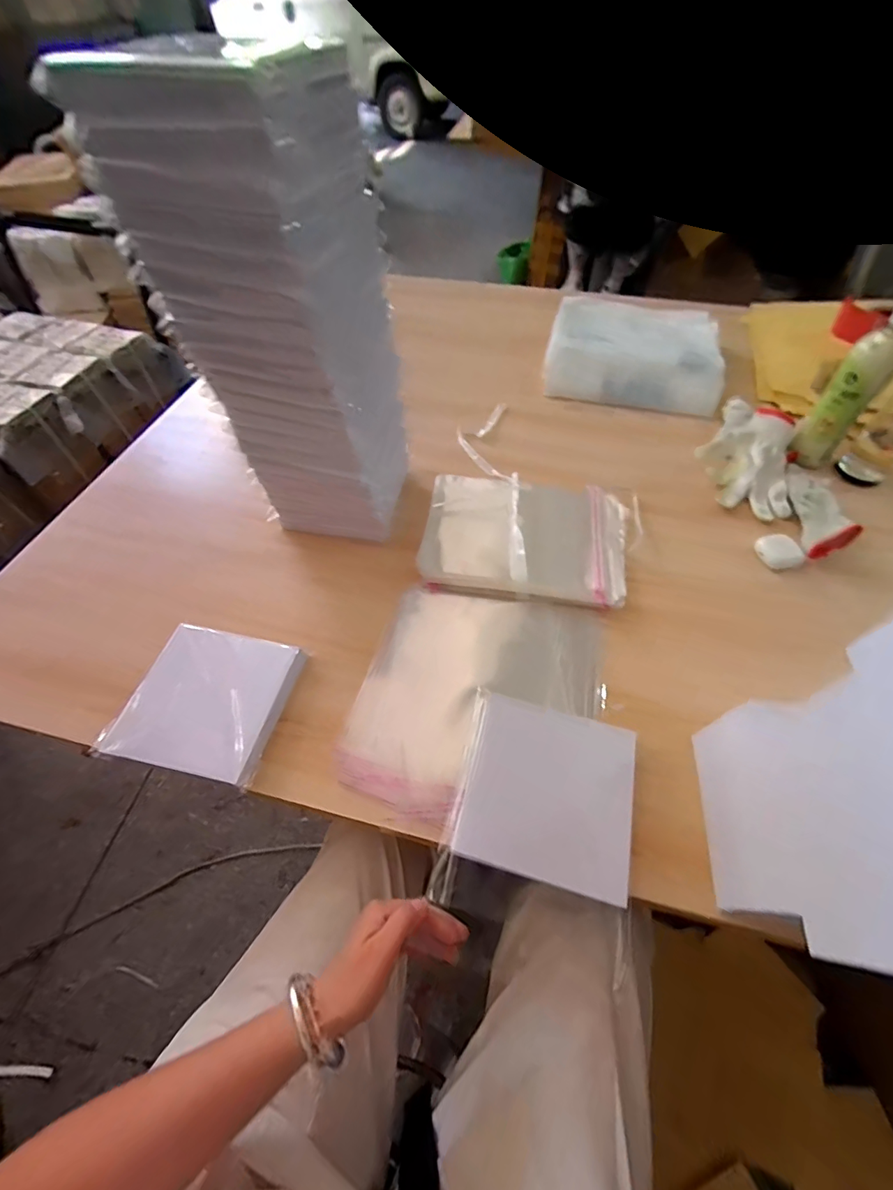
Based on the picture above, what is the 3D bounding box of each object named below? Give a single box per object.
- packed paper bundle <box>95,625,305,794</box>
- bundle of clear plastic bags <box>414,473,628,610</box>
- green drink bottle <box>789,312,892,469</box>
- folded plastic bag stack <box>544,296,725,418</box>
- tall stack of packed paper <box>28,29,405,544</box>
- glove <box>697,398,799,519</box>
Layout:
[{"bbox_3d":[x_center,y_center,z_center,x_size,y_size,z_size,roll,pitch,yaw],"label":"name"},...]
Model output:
[{"bbox_3d":[-0.250,0.108,0.470,0.152,0.024,0.147,11,56,7],"label":"packed paper bundle"},{"bbox_3d":[0.109,-0.083,0.599,0.274,0.042,0.207,9,56,6],"label":"bundle of clear plastic bags"},{"bbox_3d":[0.566,-0.282,0.624,0.051,0.203,0.064,-38,63,-23],"label":"green drink bottle"},{"bbox_3d":[0.353,-0.474,0.849,0.304,0.065,0.299,13,56,9],"label":"folded plastic bag stack"},{"bbox_3d":[-0.157,-0.264,0.481,0.177,0.397,0.174,11,56,8],"label":"tall stack of packed paper"},{"bbox_3d":[0.459,-0.222,0.683,0.130,0.052,0.226,16,57,11],"label":"glove"}]

